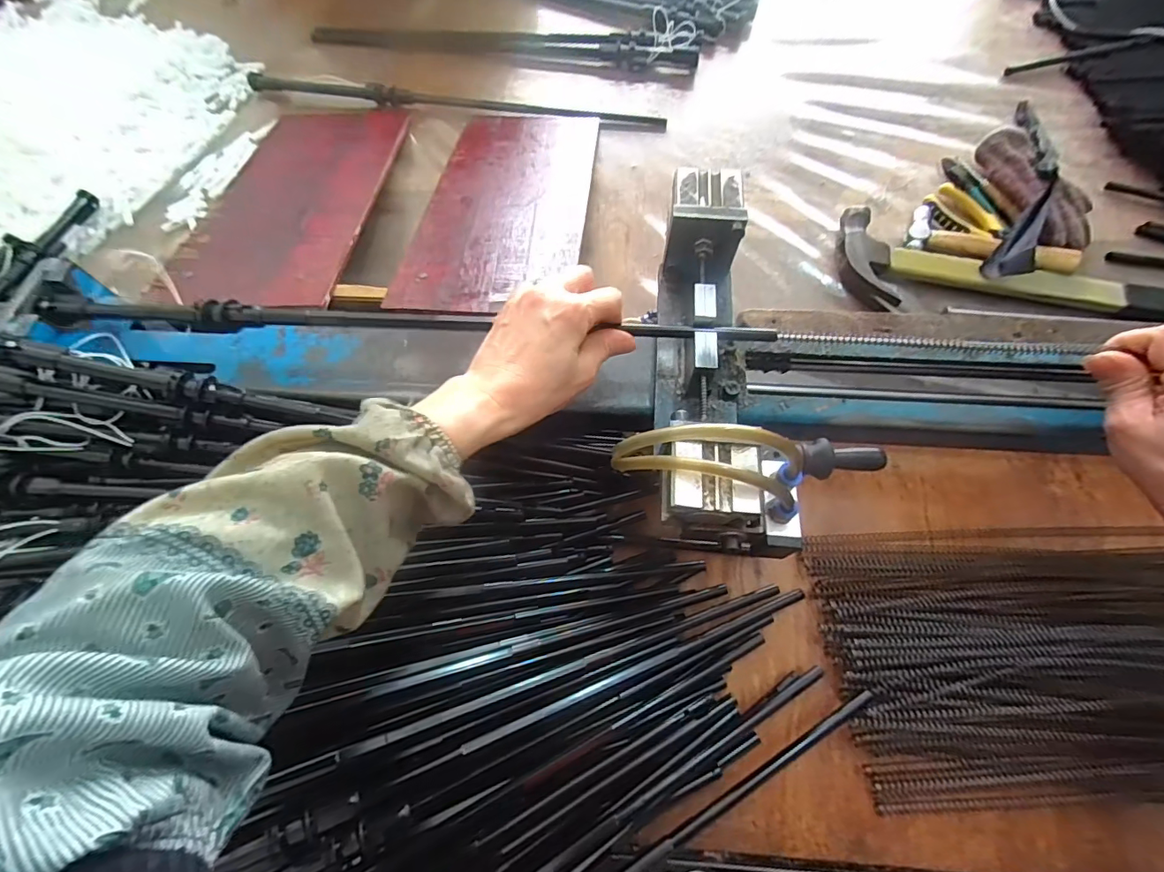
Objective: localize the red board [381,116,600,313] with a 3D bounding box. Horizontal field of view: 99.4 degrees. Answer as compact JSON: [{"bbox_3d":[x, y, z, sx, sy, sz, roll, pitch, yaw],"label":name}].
[{"bbox_3d":[-0.076,-0.258,0.528,0.166,0.007,0.360,3,56,4],"label":"red board"}]

